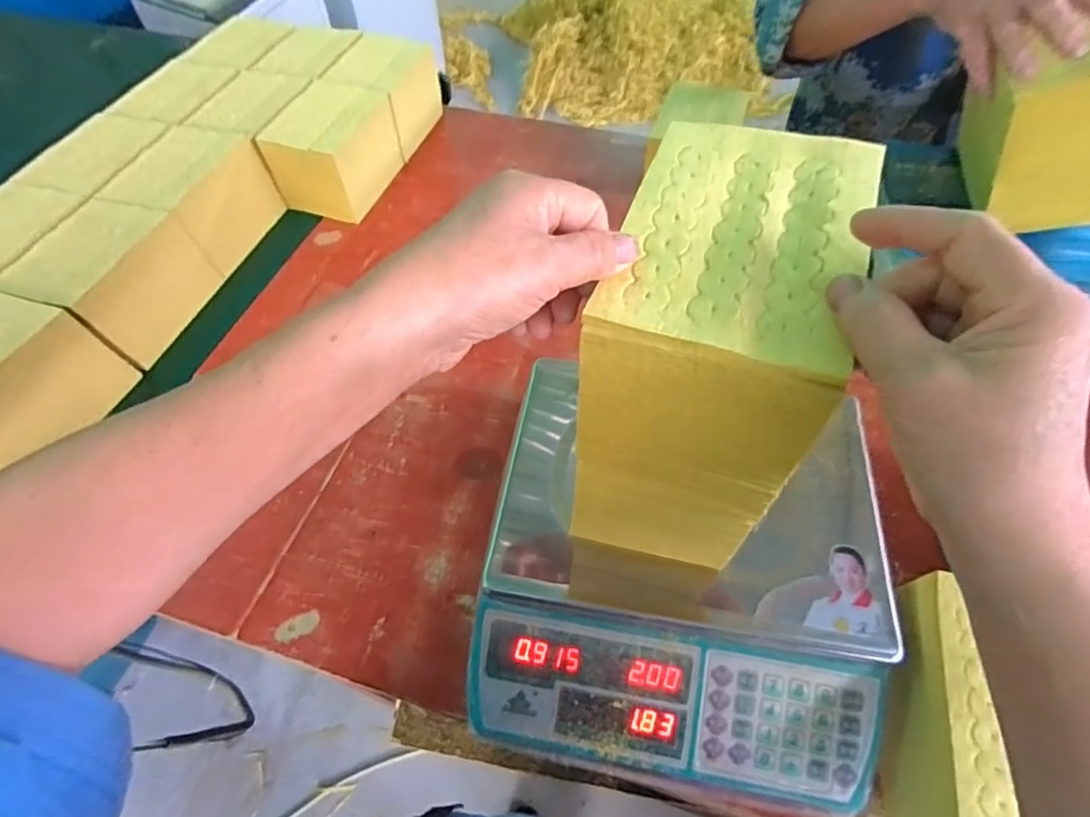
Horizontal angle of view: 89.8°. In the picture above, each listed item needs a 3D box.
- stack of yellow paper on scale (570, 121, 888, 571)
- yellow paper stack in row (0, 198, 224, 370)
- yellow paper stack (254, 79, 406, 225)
[{"bbox_3d":[0.098,-0.027,0.354,0.112,0.219,0.169,16,58,11],"label":"stack of yellow paper on scale"},{"bbox_3d":[-0.512,-0.155,0.656,0.118,0.110,0.175,12,57,9],"label":"yellow paper stack in row"},{"bbox_3d":[-0.310,-0.380,0.805,0.115,0.112,0.168,15,58,11],"label":"yellow paper stack"}]

